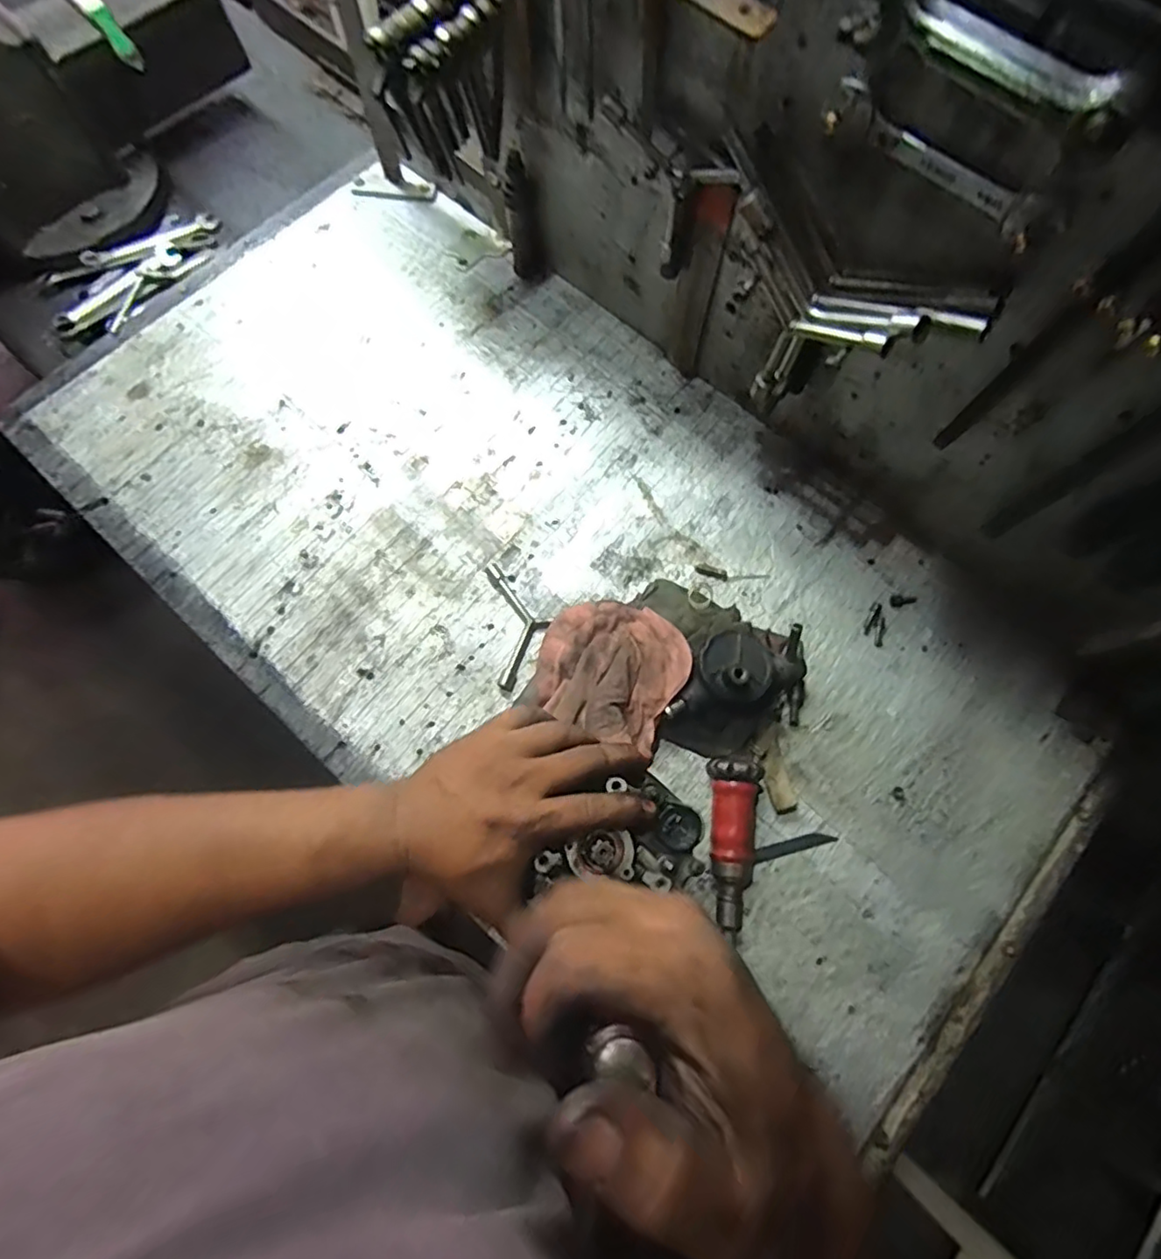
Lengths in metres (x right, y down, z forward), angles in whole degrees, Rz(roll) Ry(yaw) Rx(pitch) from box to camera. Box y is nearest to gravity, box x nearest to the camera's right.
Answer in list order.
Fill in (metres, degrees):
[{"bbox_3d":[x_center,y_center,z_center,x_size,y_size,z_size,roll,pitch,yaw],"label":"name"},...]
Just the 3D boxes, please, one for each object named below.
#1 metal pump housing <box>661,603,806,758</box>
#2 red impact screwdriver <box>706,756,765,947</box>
[{"bbox_3d":[0.148,0.049,0.582,0.105,0.063,0.143,22,74,6],"label":"metal pump housing"},{"bbox_3d":[0.137,0.190,0.551,0.045,0.038,0.148,2,85,0],"label":"red impact screwdriver"}]

